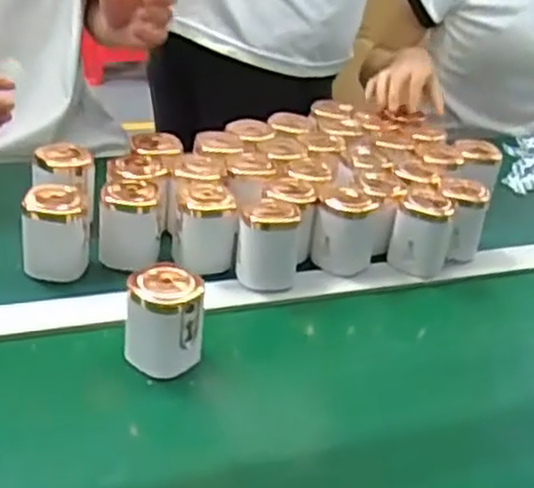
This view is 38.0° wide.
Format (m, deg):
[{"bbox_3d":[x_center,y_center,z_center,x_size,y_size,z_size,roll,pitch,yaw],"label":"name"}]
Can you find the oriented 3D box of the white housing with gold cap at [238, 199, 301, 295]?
[{"bbox_3d":[0.001,-0.001,0.737,0.058,0.070,0.060,6,31,-3],"label":"white housing with gold cap"}]

